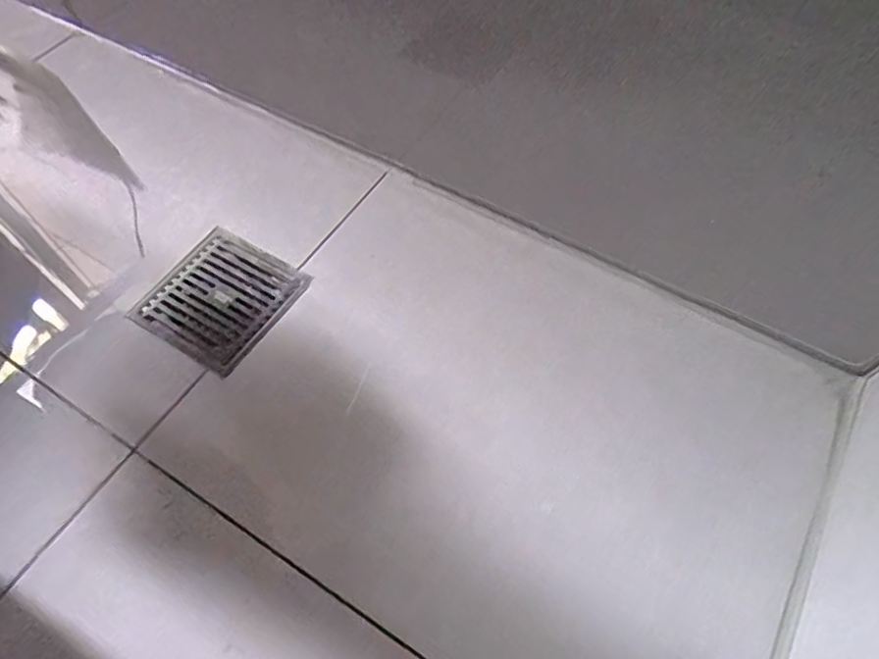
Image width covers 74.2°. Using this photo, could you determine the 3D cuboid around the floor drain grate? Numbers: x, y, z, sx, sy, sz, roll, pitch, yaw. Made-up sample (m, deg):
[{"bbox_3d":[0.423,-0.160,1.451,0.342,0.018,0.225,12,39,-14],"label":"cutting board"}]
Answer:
[{"bbox_3d":[-0.169,-0.025,0.448,0.103,0.005,0.100,29,67,17],"label":"floor drain grate"}]

